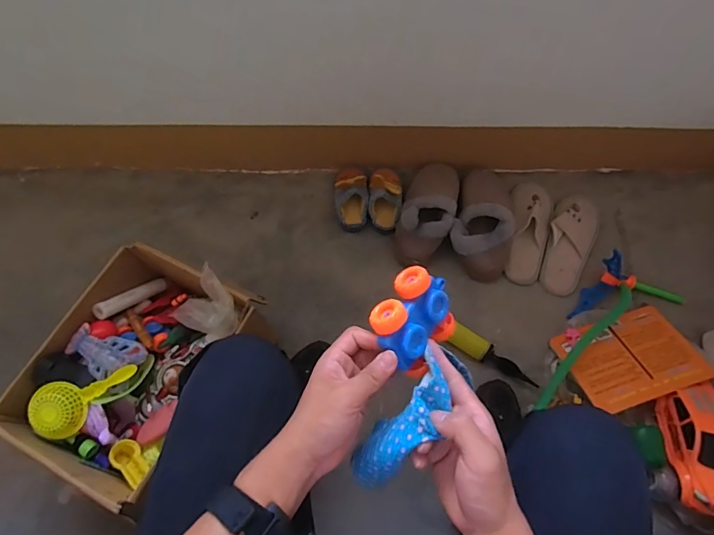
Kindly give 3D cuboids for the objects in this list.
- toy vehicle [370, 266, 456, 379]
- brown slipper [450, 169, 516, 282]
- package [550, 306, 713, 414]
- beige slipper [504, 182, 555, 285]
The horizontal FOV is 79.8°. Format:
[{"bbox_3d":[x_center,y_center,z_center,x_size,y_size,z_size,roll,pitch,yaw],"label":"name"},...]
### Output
[{"bbox_3d":[0.059,0.046,0.412,0.070,0.056,0.093,35,71,15],"label":"toy vehicle"},{"bbox_3d":[0.301,-0.109,0.994,0.140,0.082,0.277,17,68,8],"label":"brown slipper"},{"bbox_3d":[0.563,0.181,0.875,0.260,0.014,0.174,-17,52,-7],"label":"package"},{"bbox_3d":[0.408,-0.091,1.010,0.095,0.046,0.263,12,67,6],"label":"beige slipper"}]

